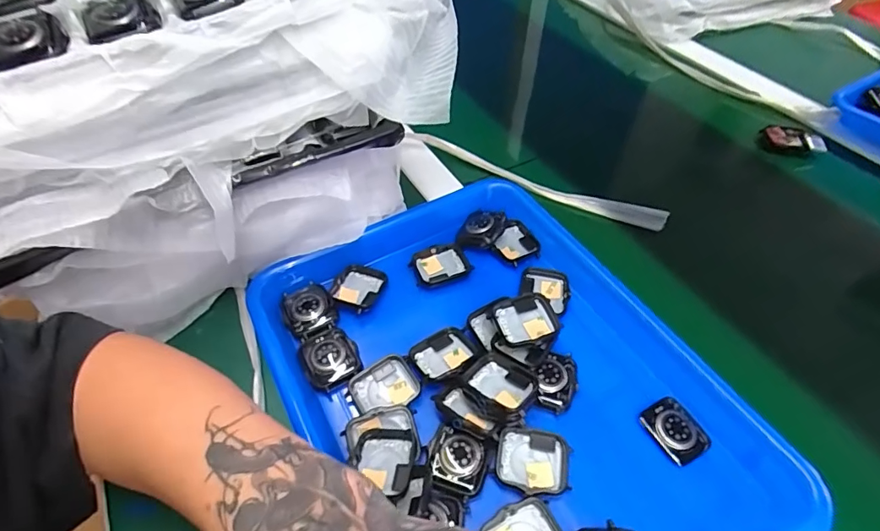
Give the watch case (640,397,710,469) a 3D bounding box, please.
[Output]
[{"bbox_3d":[0.153,0.106,0.312,0.028,0.009,0.037,-27,53,-19],"label":"watch case"}]

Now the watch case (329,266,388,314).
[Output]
[{"bbox_3d":[-0.065,0.018,0.387,0.036,0.013,0.042,20,53,18],"label":"watch case"}]

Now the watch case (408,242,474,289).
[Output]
[{"bbox_3d":[0.001,-0.001,0.399,0.046,0.007,0.034,-14,50,-10],"label":"watch case"}]

